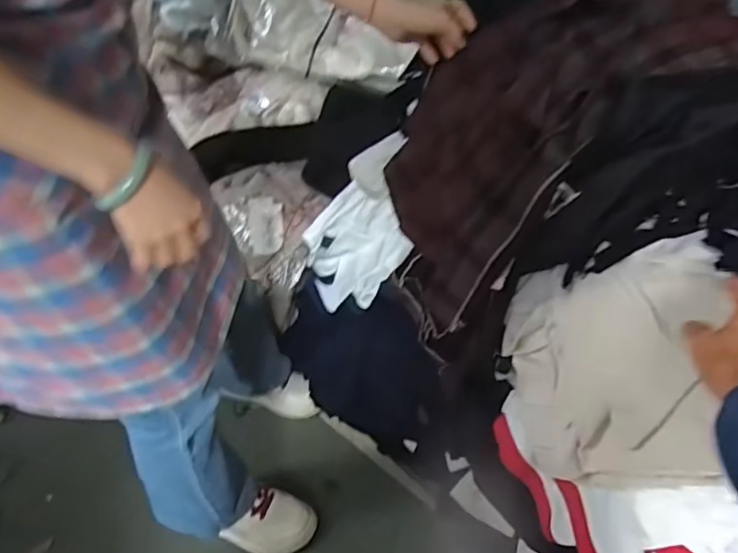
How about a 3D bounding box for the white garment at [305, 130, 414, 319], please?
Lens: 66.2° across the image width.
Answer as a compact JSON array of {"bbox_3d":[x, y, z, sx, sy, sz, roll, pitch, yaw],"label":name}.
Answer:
[{"bbox_3d":[-0.001,-0.077,0.914,0.060,0.255,0.199,11,42,-52],"label":"white garment"}]

